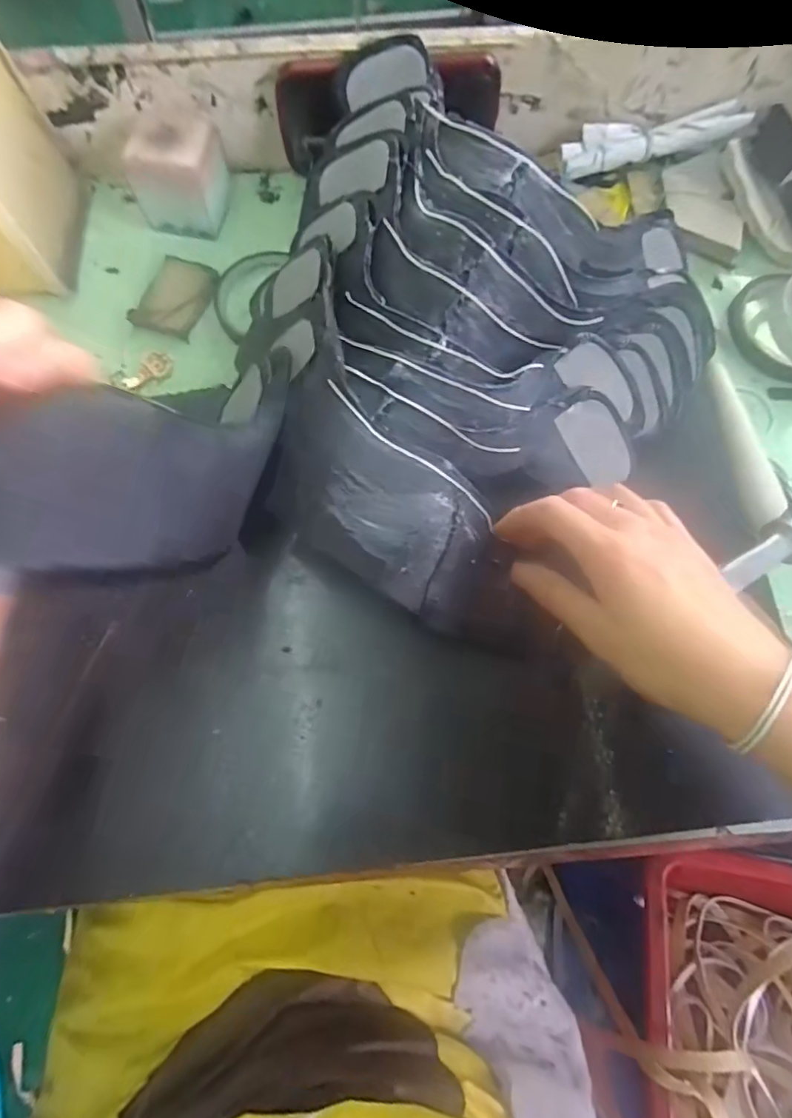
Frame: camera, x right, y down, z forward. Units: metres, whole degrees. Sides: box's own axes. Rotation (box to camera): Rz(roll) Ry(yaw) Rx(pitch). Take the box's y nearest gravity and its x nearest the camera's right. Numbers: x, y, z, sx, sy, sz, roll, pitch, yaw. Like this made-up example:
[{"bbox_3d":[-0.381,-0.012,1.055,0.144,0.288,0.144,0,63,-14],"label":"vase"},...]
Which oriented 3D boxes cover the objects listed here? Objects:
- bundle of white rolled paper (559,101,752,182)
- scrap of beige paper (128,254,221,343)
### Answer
[{"bbox_3d":[0.203,-0.332,0.436,0.139,0.035,0.023,-7,72,-3],"label":"bundle of white rolled paper"},{"bbox_3d":[-0.165,-0.197,0.415,0.045,0.011,0.063,21,73,6],"label":"scrap of beige paper"}]

